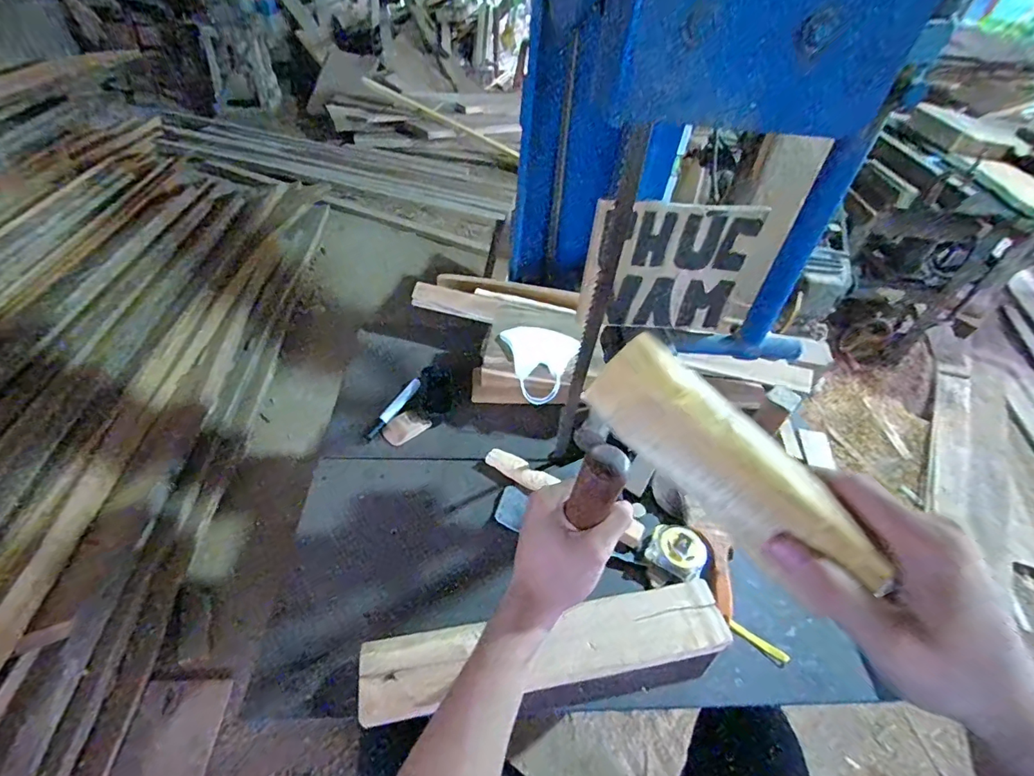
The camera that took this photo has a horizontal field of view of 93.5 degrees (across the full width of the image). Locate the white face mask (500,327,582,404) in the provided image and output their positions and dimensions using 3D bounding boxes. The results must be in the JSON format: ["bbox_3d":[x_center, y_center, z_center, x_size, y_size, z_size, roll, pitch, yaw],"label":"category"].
[{"bbox_3d":[0.042,-0.047,0.769,0.100,0.033,0.129,-21,64,1],"label":"white face mask"}]

